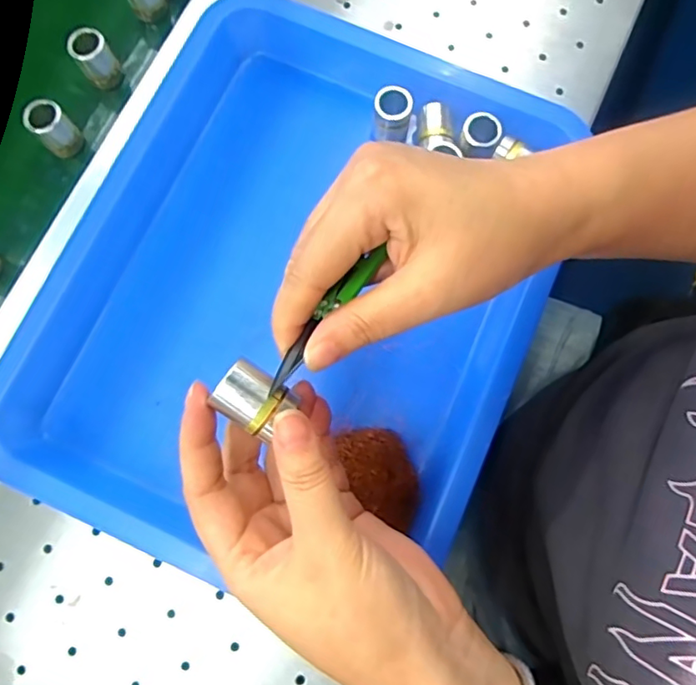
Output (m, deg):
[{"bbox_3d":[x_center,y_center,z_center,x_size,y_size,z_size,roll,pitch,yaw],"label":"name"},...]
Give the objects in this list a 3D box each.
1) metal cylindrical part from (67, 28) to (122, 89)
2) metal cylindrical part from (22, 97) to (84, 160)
[{"bbox_3d":[-0.167,-0.188,0.365,0.022,0.031,0.019,-32,80,-6],"label":"metal cylindrical part"},{"bbox_3d":[-0.188,-0.137,0.354,0.021,0.033,0.022,0,78,0],"label":"metal cylindrical part"}]

